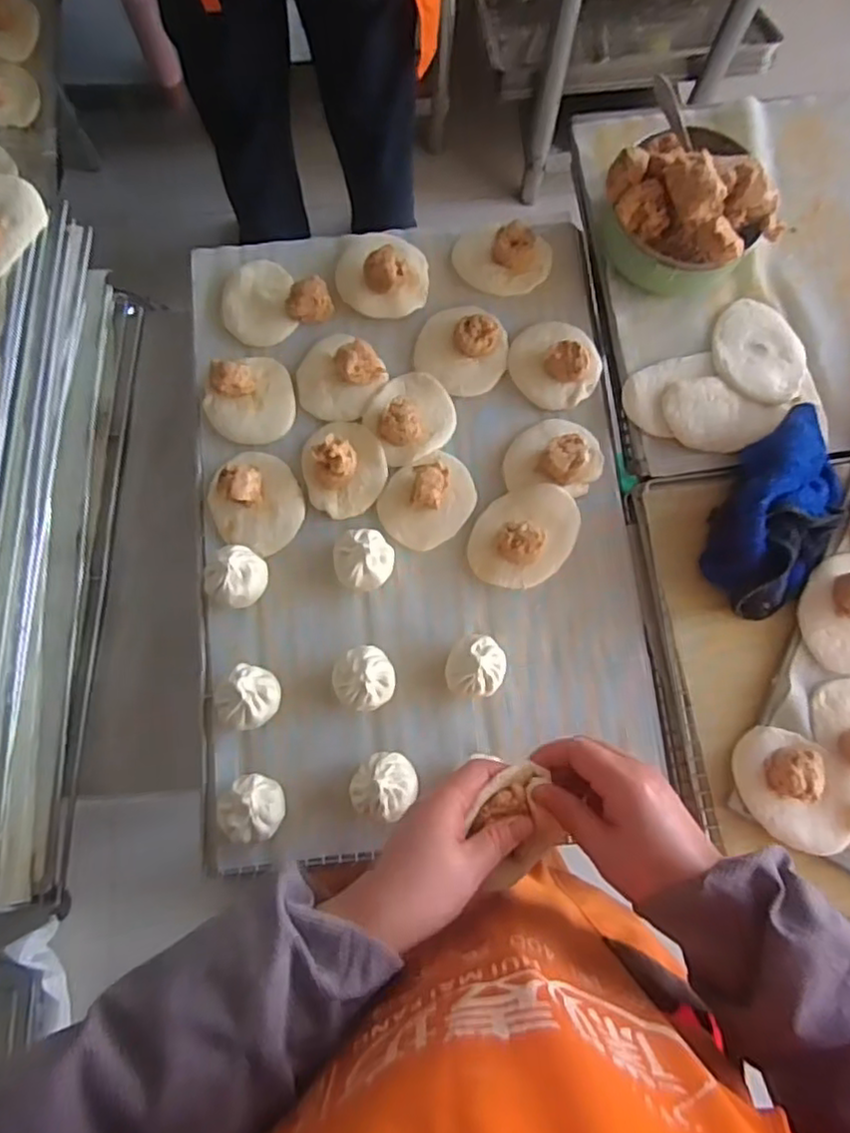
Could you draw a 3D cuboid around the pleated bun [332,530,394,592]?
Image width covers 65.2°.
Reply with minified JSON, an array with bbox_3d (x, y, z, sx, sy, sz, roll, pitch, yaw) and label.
[{"bbox_3d":[-0.054,-0.005,0.593,0.051,0.047,0.052,0,77,-1],"label":"pleated bun"}]

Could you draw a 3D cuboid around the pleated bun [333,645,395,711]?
[{"bbox_3d":[-0.050,0.097,0.573,0.050,0.046,0.050,0,78,0],"label":"pleated bun"}]

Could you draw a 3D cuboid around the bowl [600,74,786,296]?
[{"bbox_3d":[0.251,-0.336,0.610,0.138,0.136,0.131,0,77,-1],"label":"bowl"}]

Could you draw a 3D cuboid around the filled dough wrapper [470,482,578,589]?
[{"bbox_3d":[0.092,-0.031,0.603,0.084,0.035,0.103,37,79,7],"label":"filled dough wrapper"}]

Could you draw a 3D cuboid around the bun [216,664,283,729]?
[{"bbox_3d":[-0.147,0.112,0.564,0.048,0.042,0.051,0,78,0],"label":"bun"}]

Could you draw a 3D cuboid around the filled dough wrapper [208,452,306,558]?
[{"bbox_3d":[-0.157,-0.062,0.604,0.081,0.041,0.095,-28,79,-7],"label":"filled dough wrapper"}]

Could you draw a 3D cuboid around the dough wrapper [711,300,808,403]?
[{"bbox_3d":[0.322,-0.210,0.644,0.085,0.007,0.114,-6,68,-2],"label":"dough wrapper"}]

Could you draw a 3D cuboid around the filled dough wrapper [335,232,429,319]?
[{"bbox_3d":[-0.044,-0.294,0.648,0.098,0.044,0.086,17,77,3],"label":"filled dough wrapper"}]

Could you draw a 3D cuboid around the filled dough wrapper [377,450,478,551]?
[{"bbox_3d":[0.003,-0.067,0.609,0.076,0.037,0.094,38,79,8],"label":"filled dough wrapper"}]

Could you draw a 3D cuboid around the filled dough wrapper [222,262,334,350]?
[{"bbox_3d":[-0.152,-0.269,0.652,0.098,0.031,0.093,0,77,-1],"label":"filled dough wrapper"}]

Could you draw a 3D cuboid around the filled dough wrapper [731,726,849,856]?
[{"bbox_3d":[0.307,0.185,0.542,0.114,0.033,0.073,41,80,8],"label":"filled dough wrapper"}]

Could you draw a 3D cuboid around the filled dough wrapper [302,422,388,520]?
[{"bbox_3d":[-0.075,-0.096,0.609,0.075,0.033,0.088,-18,78,-5],"label":"filled dough wrapper"}]

